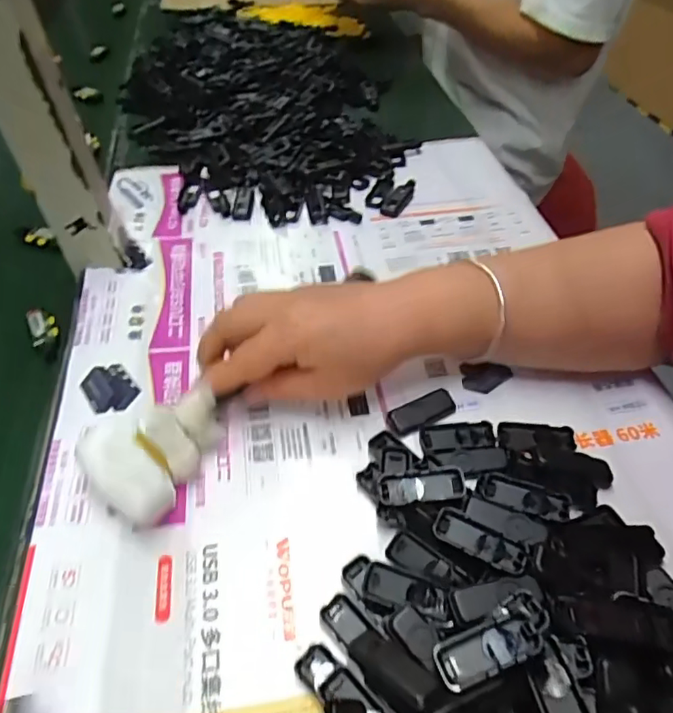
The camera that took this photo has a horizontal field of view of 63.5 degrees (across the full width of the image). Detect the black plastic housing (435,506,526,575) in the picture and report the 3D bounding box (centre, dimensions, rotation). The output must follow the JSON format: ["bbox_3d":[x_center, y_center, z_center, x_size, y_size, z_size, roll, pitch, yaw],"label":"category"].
[{"bbox_3d":[0.073,0.093,0.277,0.047,0.004,0.019,20,52,20],"label":"black plastic housing"}]

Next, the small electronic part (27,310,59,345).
[{"bbox_3d":[-0.226,-0.023,0.419,0.020,0.010,0.037,-23,51,-17],"label":"small electronic part"}]

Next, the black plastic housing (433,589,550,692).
[{"bbox_3d":[0.070,0.127,0.241,0.056,0.007,0.022,-23,51,-17],"label":"black plastic housing"}]

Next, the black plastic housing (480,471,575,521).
[{"bbox_3d":[0.105,0.078,0.304,0.047,0.006,0.018,17,51,18],"label":"black plastic housing"}]

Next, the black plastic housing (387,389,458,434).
[{"bbox_3d":[0.054,0.035,0.348,0.048,0.007,0.019,-21,50,-16],"label":"black plastic housing"}]

